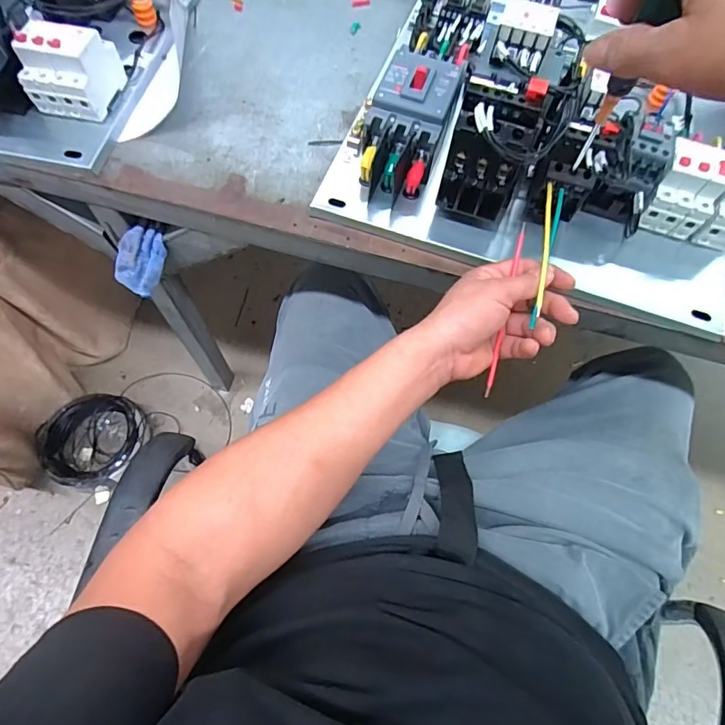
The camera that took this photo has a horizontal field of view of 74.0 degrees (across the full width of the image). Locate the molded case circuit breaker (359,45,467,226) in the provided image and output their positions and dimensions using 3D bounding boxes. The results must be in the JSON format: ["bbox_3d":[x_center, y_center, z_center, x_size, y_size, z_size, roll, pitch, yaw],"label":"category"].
[{"bbox_3d":[0.049,-0.242,0.507,0.080,0.084,0.159,16,66,4],"label":"molded case circuit breaker"}]

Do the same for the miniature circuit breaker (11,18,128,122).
[{"bbox_3d":[-0.314,-0.316,0.523,0.073,0.084,0.084,14,66,3],"label":"miniature circuit breaker"}]

